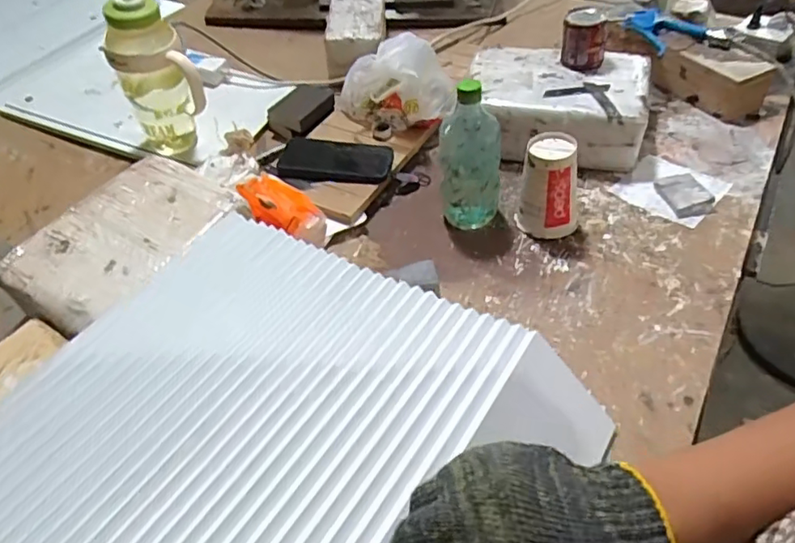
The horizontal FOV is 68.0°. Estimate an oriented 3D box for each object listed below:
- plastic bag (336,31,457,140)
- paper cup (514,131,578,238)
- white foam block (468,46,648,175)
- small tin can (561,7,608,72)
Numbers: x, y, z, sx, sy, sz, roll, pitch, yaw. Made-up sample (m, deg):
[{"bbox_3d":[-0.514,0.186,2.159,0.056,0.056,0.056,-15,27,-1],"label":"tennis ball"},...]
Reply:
[{"bbox_3d":[-0.002,-0.313,0.974,0.199,0.110,0.165,0,48,3],"label":"plastic bag"},{"bbox_3d":[0.206,-0.116,0.791,0.079,0.122,0.077,11,49,18],"label":"paper cup"},{"bbox_3d":[0.251,-0.264,0.943,0.271,0.102,0.203,5,47,13],"label":"white foam block"},{"bbox_3d":[0.290,-0.356,0.909,0.067,0.073,0.054,8,49,10],"label":"small tin can"}]

